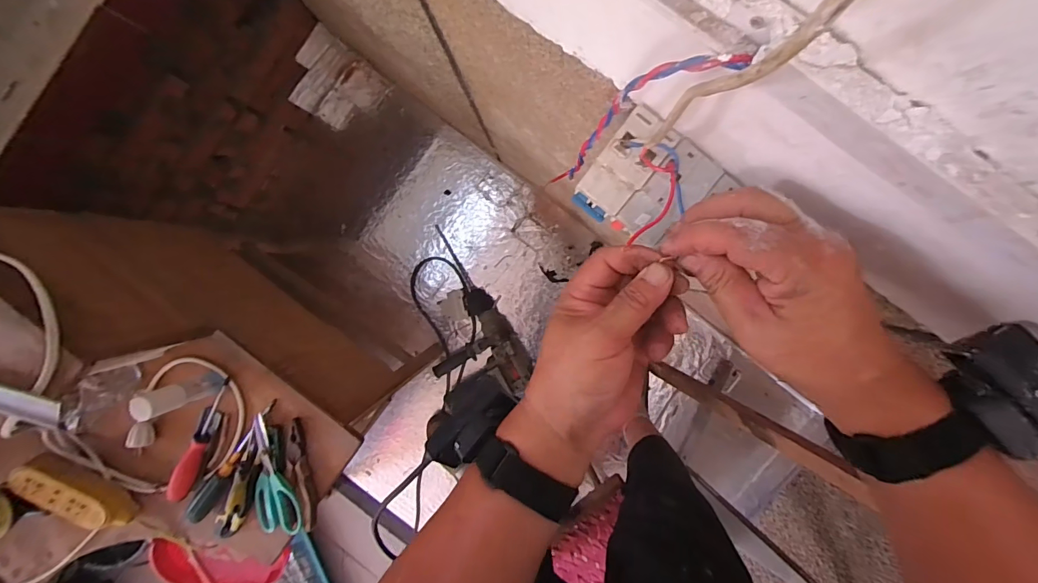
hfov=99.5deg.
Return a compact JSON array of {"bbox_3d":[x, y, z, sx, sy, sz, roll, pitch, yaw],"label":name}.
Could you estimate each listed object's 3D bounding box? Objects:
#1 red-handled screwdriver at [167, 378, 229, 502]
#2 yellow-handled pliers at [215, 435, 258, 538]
[{"bbox_3d":[-0.493,0.232,0.676,0.027,0.025,0.207,27,95,1],"label":"red-handled screwdriver"},{"bbox_3d":[-0.432,0.307,0.675,0.036,0.028,0.165,24,95,1],"label":"yellow-handled pliers"}]

